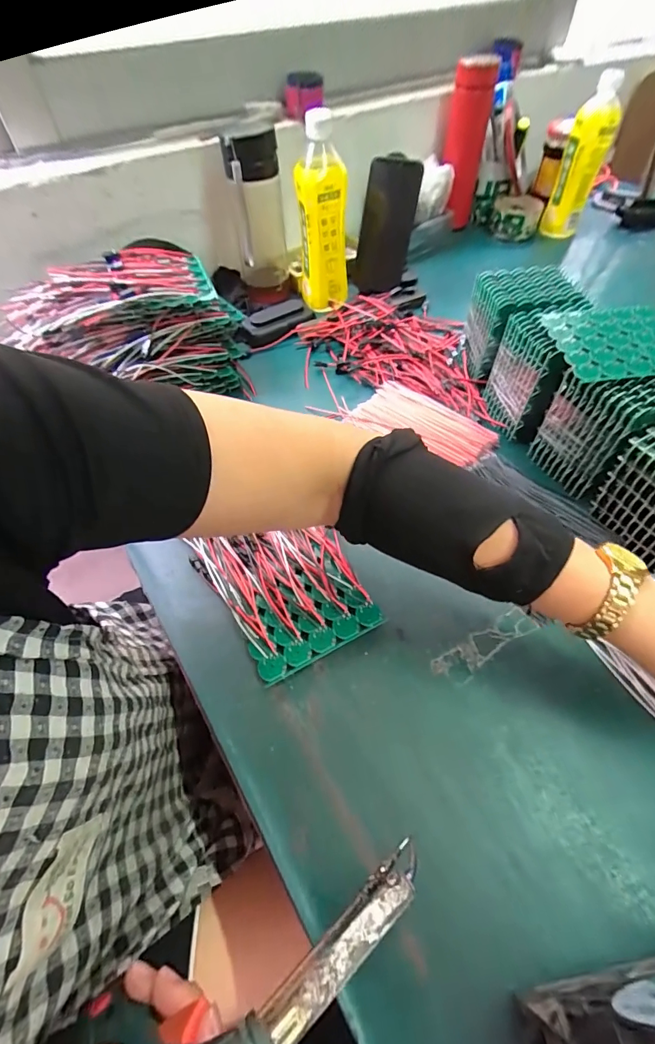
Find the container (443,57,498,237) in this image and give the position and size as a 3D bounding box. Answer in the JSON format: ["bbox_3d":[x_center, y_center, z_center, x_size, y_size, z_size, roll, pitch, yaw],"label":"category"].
[{"bbox_3d":[0.214,-0.583,0.670,0.058,0.203,0.064,11,55,10],"label":"container"}]

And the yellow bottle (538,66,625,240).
[{"bbox_3d":[0.403,-0.569,0.676,0.061,0.205,0.060,20,56,16],"label":"yellow bottle"}]

